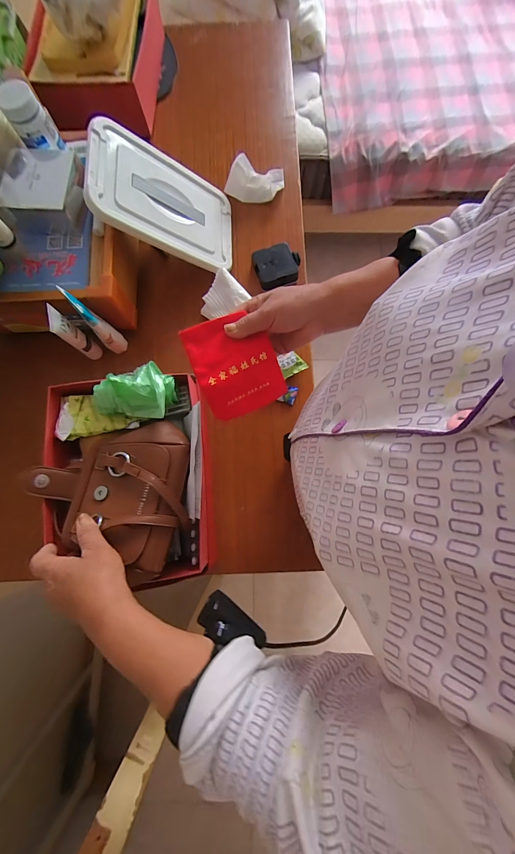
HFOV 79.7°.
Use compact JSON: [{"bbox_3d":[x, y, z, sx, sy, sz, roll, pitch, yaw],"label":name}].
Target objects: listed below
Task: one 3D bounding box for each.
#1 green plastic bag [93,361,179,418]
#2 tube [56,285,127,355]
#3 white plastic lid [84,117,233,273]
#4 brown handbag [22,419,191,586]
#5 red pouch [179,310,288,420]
[{"bbox_3d":[-0.172,-0.053,0.426,0.107,0.039,0.073,7,80,1],"label":"green plastic bag"},{"bbox_3d":[-0.261,-0.169,0.506,0.032,0.145,0.051,-44,83,-7],"label":"tube"},{"bbox_3d":[-0.155,-0.388,0.538,0.249,0.017,0.175,7,77,-37],"label":"white plastic lid"},{"bbox_3d":[-0.198,0.086,0.403,0.210,0.066,0.190,1,80,0],"label":"brown handbag"},{"bbox_3d":[-0.025,-0.075,0.372,0.098,0.011,0.116,-25,102,-9],"label":"red pouch"}]

